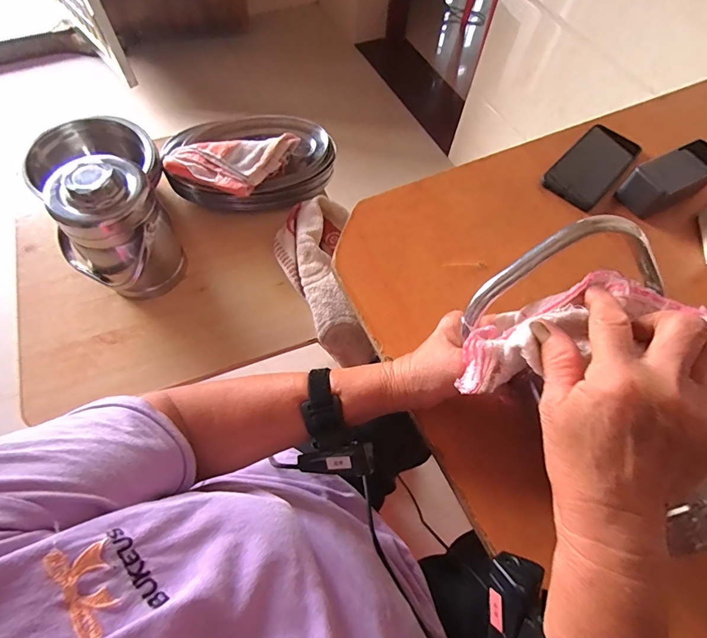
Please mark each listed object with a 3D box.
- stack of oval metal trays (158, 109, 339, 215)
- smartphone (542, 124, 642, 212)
[{"bbox_3d":[-0.201,-0.311,0.800,0.330,0.095,0.186,-11,64,-8],"label":"stack of oval metal trays"},{"bbox_3d":[0.341,-0.219,0.562,0.077,0.008,0.173,40,68,16],"label":"smartphone"}]

